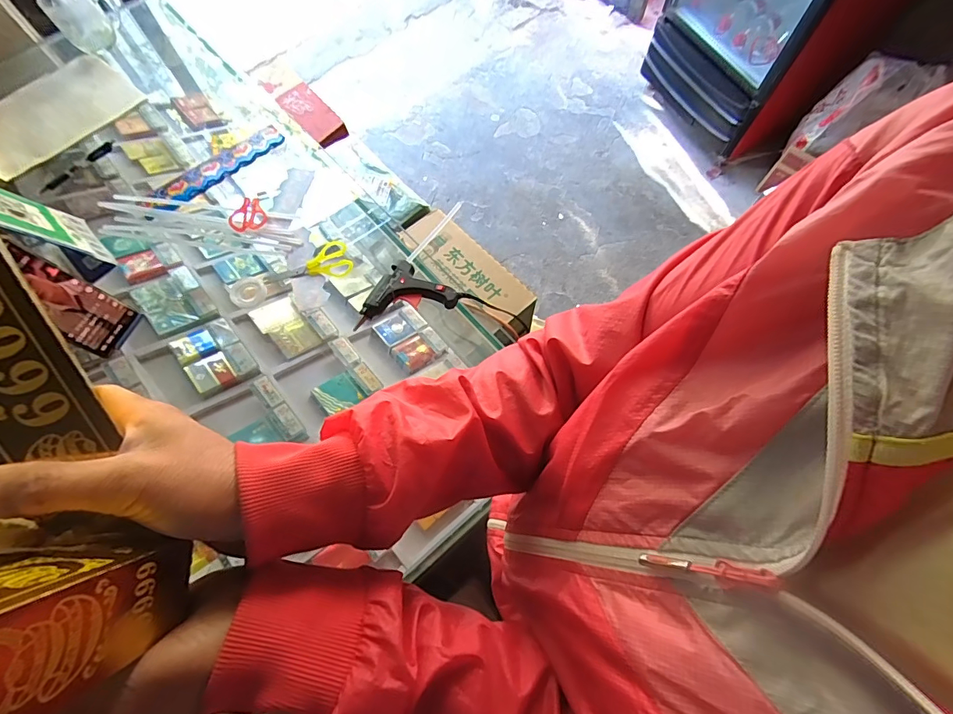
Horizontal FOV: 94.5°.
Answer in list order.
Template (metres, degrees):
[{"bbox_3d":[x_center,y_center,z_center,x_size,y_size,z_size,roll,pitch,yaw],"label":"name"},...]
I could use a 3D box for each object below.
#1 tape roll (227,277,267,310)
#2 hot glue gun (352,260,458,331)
[{"bbox_3d":[-0.326,-0.091,0.628,0.050,0.016,0.045,30,71,11],"label":"tape roll"},{"bbox_3d":[-0.103,-0.092,0.613,0.139,0.029,0.077,-15,69,-6],"label":"hot glue gun"}]

